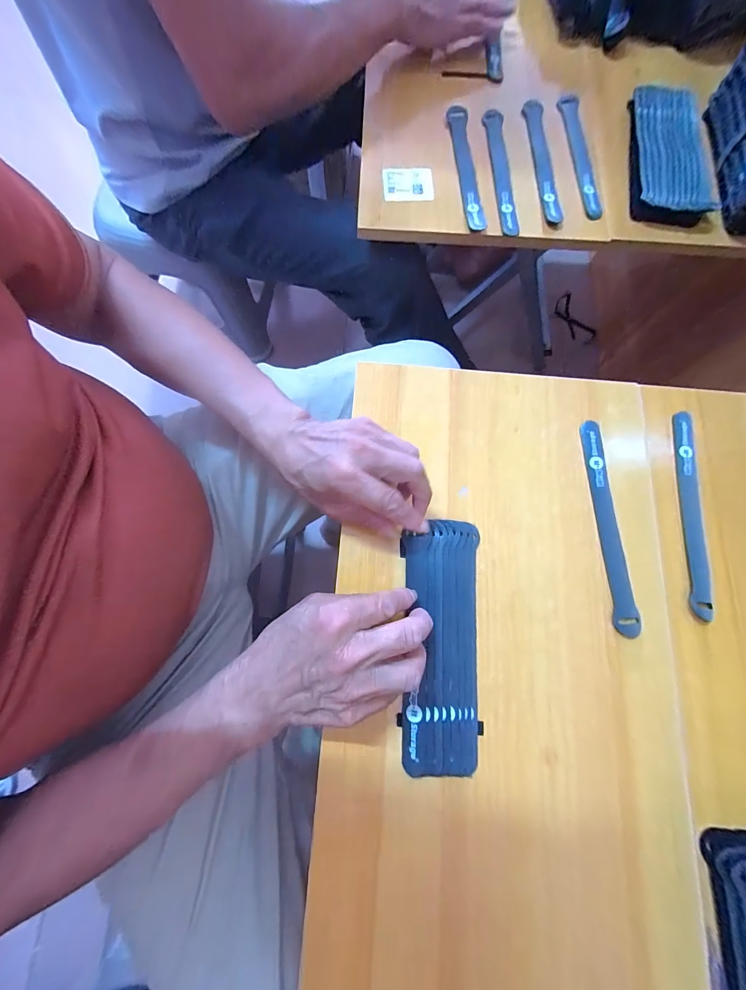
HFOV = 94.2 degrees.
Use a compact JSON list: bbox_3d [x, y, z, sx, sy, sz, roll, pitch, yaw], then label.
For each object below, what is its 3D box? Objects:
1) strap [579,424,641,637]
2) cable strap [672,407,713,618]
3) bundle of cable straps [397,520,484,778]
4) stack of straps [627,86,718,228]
[{"bbox_3d":[0.223,0.026,0.329,0.023,0.007,0.199,-2,77,0],"label":"strap"},{"bbox_3d":[0.306,0.013,0.332,0.021,0.010,0.199,7,77,2],"label":"cable strap"},{"bbox_3d":[0.058,0.124,0.299,0.067,0.013,0.199,3,76,1],"label":"bundle of cable straps"},{"bbox_3d":[0.368,-0.420,0.428,0.101,0.027,0.189,6,77,2],"label":"stack of straps"}]

